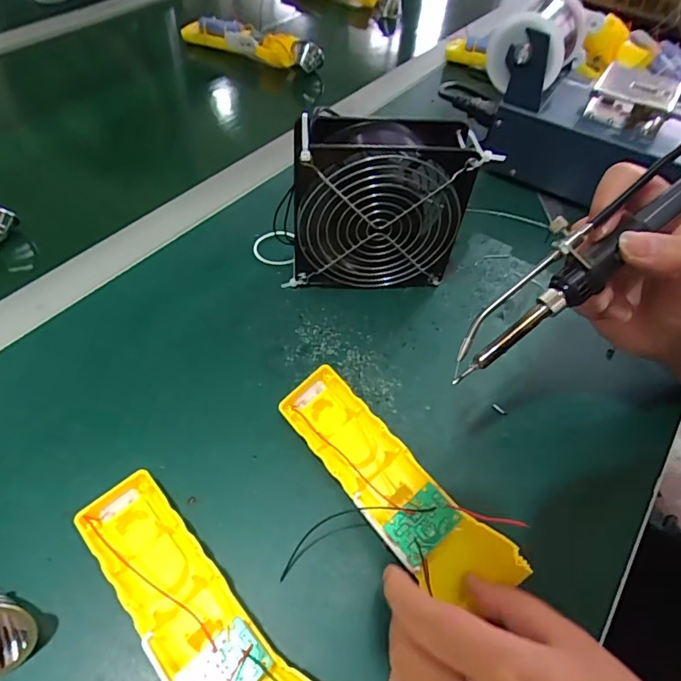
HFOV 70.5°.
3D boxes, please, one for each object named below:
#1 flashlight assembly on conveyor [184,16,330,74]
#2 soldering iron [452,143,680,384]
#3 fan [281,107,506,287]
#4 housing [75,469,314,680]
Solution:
[{"bbox_3d":[-0.119,-0.401,0.645,0.215,0.039,0.027,25,55,12],"label":"flashlight assembly on conveyor"},{"bbox_3d":[0.135,-0.055,0.241,0.205,0.020,0.031,-39,63,1],"label":"soldering iron"},{"bbox_3d":[0.028,-0.097,0.356,0.131,0.123,0.052,1,53,-5],"label":"fan"},{"bbox_3d":[-0.071,0.135,0.237,0.049,0.030,0.164,-33,63,-26],"label":"housing"}]

